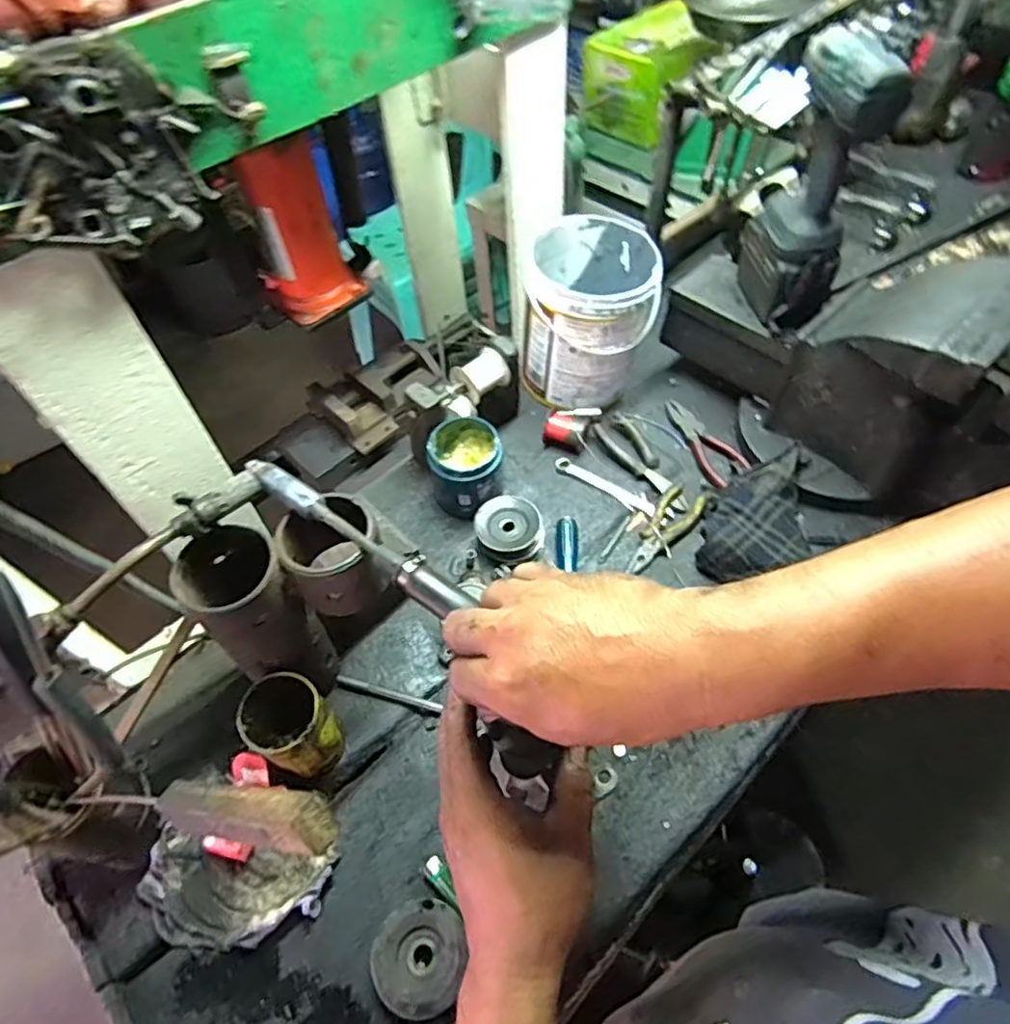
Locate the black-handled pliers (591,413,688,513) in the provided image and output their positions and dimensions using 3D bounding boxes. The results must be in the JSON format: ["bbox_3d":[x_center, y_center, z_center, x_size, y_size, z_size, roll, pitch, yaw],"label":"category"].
[{"bbox_3d":[0.189,-0.070,0.894,0.054,0.021,0.176,-28,57,-16],"label":"black-handled pliers"}]

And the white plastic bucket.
[{"bbox_3d":[0.123,-0.277,0.926,0.169,0.198,0.178,-2,54,2],"label":"white plastic bucket"}]

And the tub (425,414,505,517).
[{"bbox_3d":[-0.048,-0.055,0.848,0.094,0.095,0.105,-9,54,-3],"label":"tub"}]

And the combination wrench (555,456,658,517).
[{"bbox_3d":[0.136,-0.037,0.881,0.151,0.009,0.026,30,61,22],"label":"combination wrench"}]

